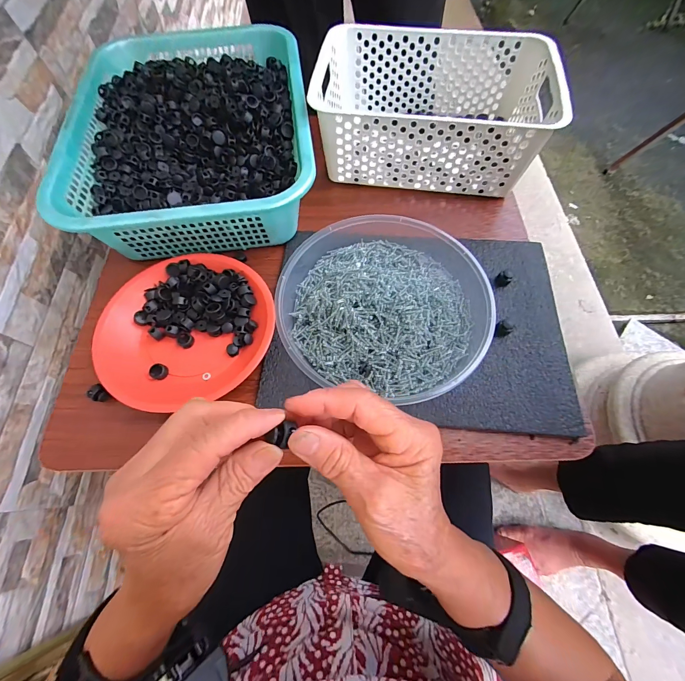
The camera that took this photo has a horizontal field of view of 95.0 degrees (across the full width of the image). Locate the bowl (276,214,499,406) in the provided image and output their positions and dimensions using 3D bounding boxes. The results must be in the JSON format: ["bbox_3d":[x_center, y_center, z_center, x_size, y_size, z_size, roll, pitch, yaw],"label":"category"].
[{"bbox_3d":[0.050,-0.054,0.359,0.229,0.045,0.222,0,66,0],"label":"bowl"}]

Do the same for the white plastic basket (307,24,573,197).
[{"bbox_3d":[0.119,-0.327,0.451,0.304,0.105,0.198,8,67,4],"label":"white plastic basket"}]

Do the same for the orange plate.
[{"bbox_3d":[-0.181,-0.023,0.370,0.191,0.035,0.185,0,66,0],"label":"orange plate"}]

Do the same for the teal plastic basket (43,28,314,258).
[{"bbox_3d":[-0.198,-0.286,0.439,0.291,0.085,0.375,-9,67,-4],"label":"teal plastic basket"}]

